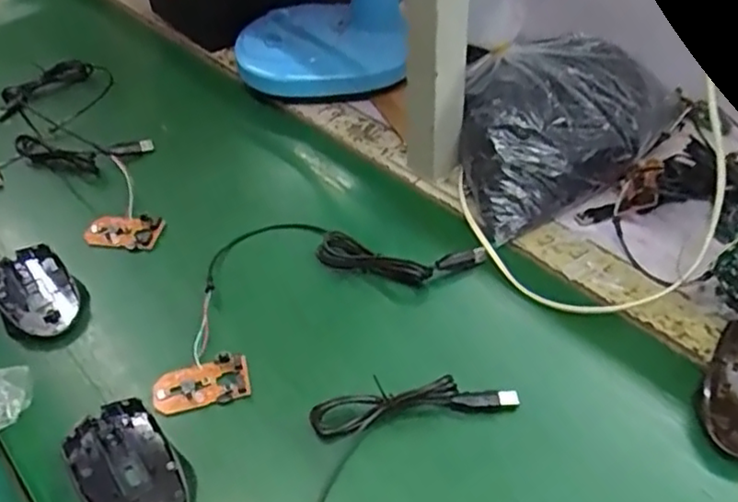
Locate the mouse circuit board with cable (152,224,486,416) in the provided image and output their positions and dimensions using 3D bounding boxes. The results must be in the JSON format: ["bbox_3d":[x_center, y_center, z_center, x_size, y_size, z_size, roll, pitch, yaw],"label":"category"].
[{"bbox_3d":[-0.062,0.022,0.548,0.274,0.018,0.149,-25,48,-22],"label":"mouse circuit board with cable"}]

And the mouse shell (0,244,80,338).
[{"bbox_3d":[-0.286,0.038,0.567,0.060,0.021,0.107,-27,49,-24],"label":"mouse shell"}]

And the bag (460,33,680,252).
[{"bbox_3d":[0.172,-0.127,0.631,0.238,0.084,0.167,-25,48,-22],"label":"bag"}]

